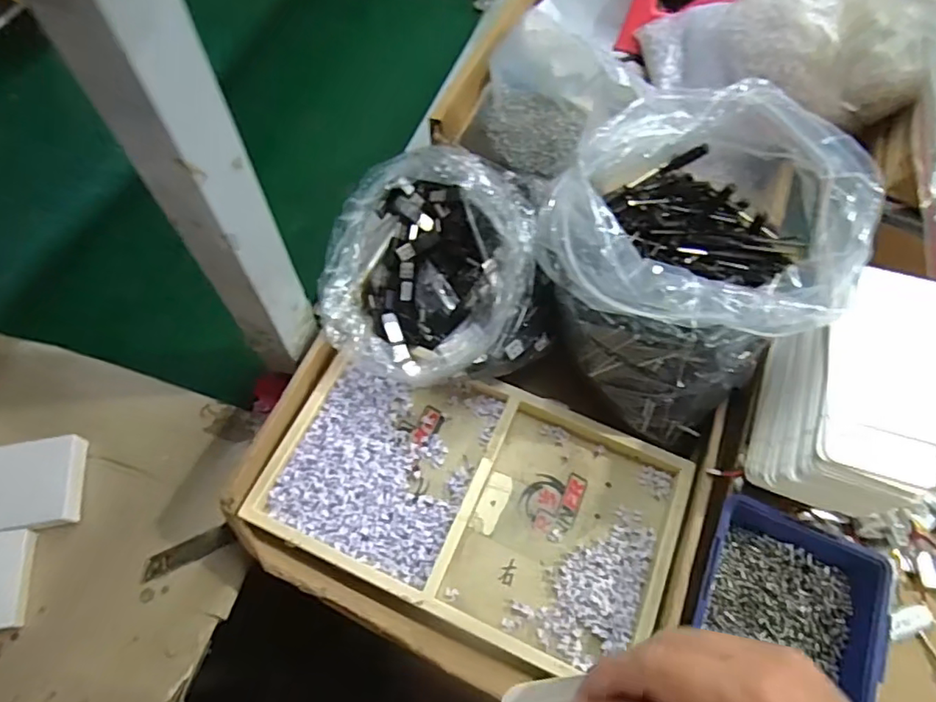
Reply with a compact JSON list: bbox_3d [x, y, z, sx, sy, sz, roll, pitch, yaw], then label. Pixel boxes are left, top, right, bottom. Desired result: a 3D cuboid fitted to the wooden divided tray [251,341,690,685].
[{"bbox_3d":[0.005,0.118,0.472,0.317,0.030,0.184,23,64,9],"label":"wooden divided tray"}]

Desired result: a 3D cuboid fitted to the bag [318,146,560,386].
[{"bbox_3d":[-0.026,-0.074,0.502,0.196,0.123,0.186,-5,63,-5],"label":"bag"}]

